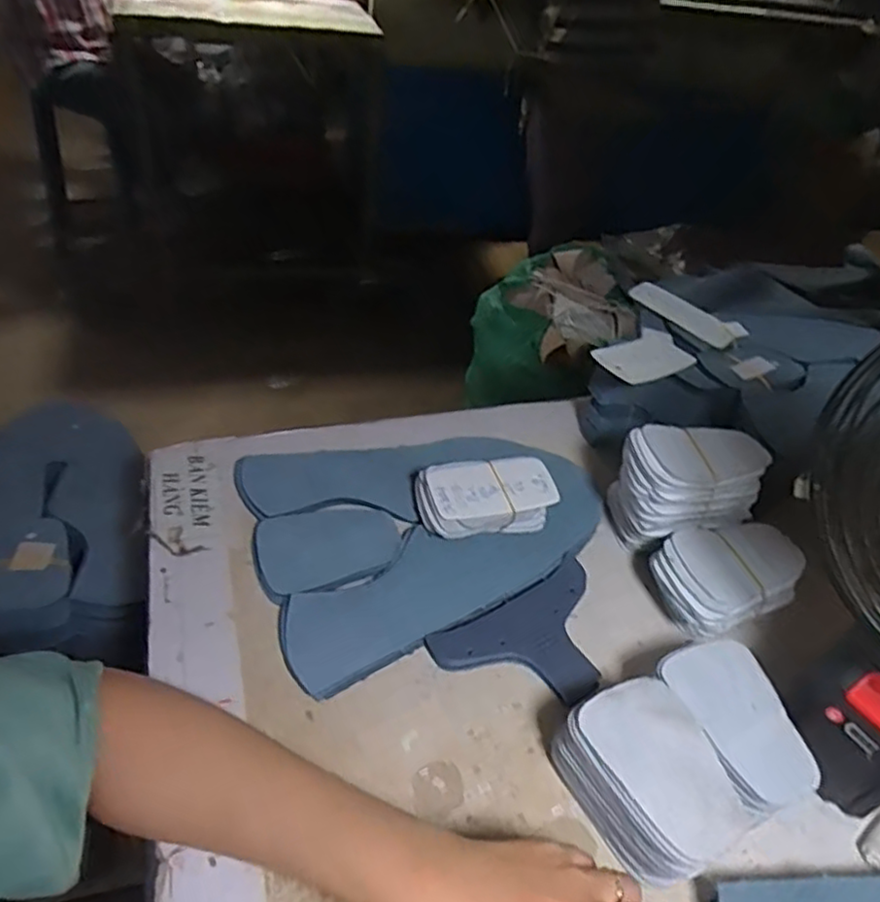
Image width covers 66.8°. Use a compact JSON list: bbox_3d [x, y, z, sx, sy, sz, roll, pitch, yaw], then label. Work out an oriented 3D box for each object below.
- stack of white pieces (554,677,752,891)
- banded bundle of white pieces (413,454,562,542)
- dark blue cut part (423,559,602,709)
[{"bbox_3d":[0.116,0.191,0.381,0.072,0.061,0.094,-15,47,-25],"label":"stack of white pieces"},{"bbox_3d":[0.037,0.035,0.537,0.106,0.031,0.062,-6,44,-16],"label":"banded bundle of white pieces"},{"bbox_3d":[0.070,0.138,0.469,0.136,0.005,0.084,-21,57,-28],"label":"dark blue cut part"}]

